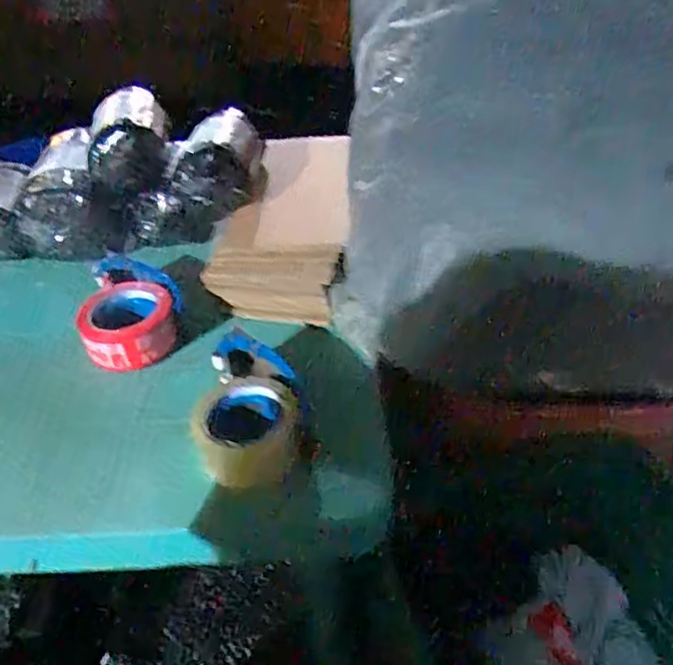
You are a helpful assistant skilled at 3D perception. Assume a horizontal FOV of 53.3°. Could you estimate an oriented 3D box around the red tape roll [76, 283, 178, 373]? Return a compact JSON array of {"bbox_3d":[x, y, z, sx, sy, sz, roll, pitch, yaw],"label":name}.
[{"bbox_3d":[-0.240,-0.012,0.769,0.103,0.050,0.116,-14,41,-18],"label":"red tape roll"}]

